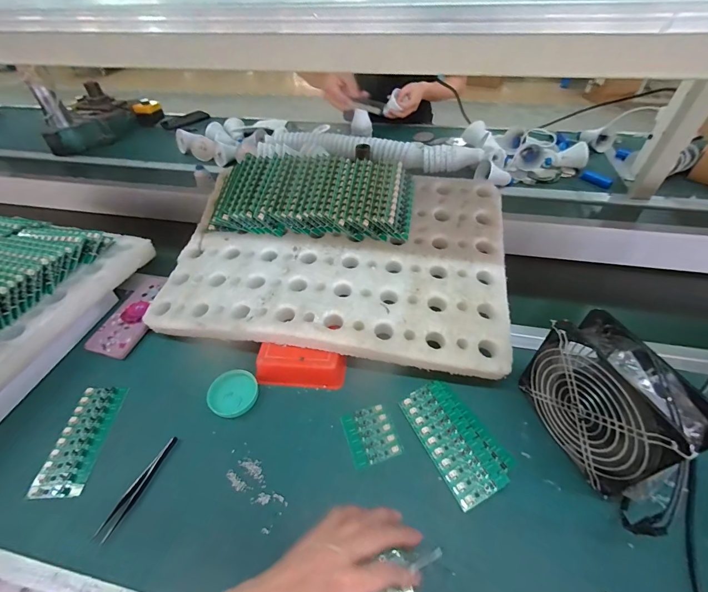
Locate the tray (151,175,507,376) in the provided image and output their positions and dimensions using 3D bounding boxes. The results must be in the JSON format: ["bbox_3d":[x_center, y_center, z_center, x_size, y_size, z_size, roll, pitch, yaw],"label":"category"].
[{"bbox_3d":[-0.036,-0.072,0.552,0.546,0.034,0.355,5,57,9],"label":"tray"}]

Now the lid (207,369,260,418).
[{"bbox_3d":[-0.168,0.135,0.462,0.064,0.010,0.065,-1,46,1],"label":"lid"}]

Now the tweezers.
[{"bbox_3d":[-0.251,0.220,0.387,0.016,0.006,0.111,14,48,15],"label":"tweezers"}]

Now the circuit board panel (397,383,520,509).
[{"bbox_3d":[0.126,0.173,0.412,0.081,0.011,0.140,-21,49,-17],"label":"circuit board panel"}]

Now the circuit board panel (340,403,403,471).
[{"bbox_3d":[0.021,0.175,0.420,0.060,0.005,0.068,-15,48,-12],"label":"circuit board panel"}]

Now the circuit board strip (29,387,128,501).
[{"bbox_3d":[-0.351,0.183,0.428,0.056,0.011,0.138,-4,46,-2],"label":"circuit board strip"}]

